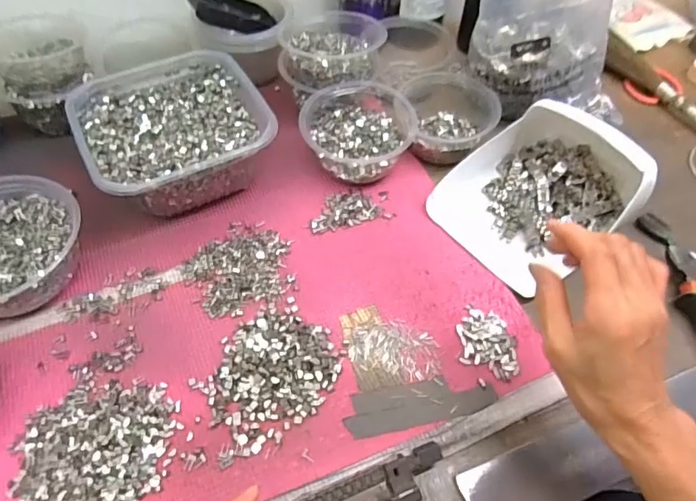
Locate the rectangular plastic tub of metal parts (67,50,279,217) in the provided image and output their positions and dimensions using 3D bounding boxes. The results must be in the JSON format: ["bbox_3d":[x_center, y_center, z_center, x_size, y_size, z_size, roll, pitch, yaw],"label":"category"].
[{"bbox_3d":[-0.177,-0.121,0.511,0.172,0.071,0.174,-23,58,-17],"label":"rectangular plastic tub of metal parts"}]

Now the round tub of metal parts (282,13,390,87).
[{"bbox_3d":[-0.016,-0.227,0.558,0.107,0.048,0.112,1,54,-1],"label":"round tub of metal parts"}]

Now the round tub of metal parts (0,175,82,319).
[{"bbox_3d":[-0.300,0.002,0.432,0.123,0.056,0.125,1,54,-1],"label":"round tub of metal parts"}]

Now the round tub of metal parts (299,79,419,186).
[{"bbox_3d":[0.012,-0.128,0.531,0.113,0.060,0.110,1,54,-1],"label":"round tub of metal parts"}]

